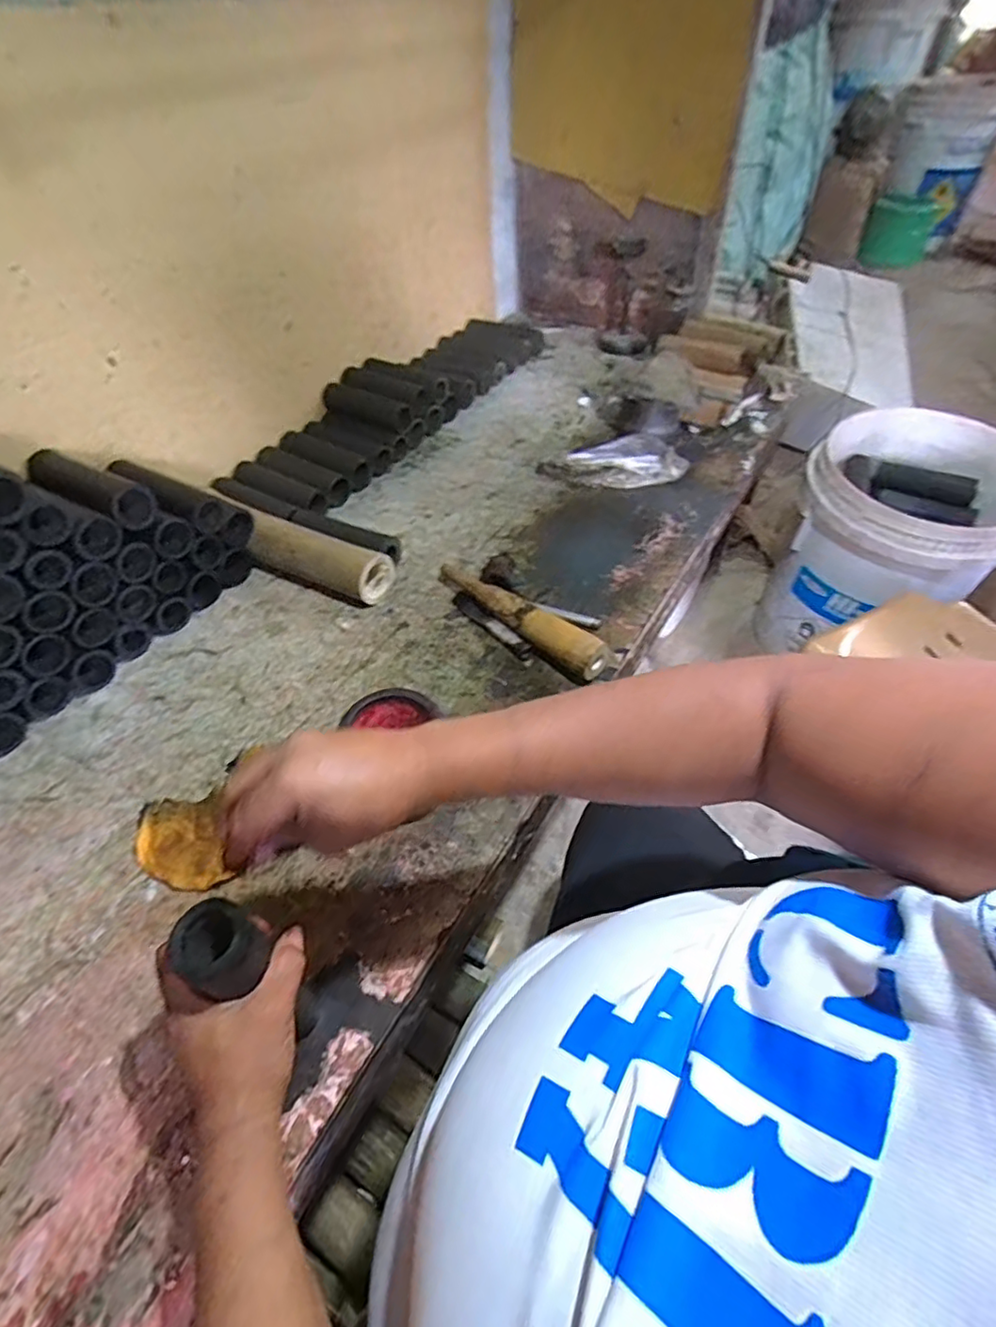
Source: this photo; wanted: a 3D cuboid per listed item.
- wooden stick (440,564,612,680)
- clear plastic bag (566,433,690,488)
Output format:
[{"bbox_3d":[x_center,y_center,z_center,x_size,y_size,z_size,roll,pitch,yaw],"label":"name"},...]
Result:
[{"bbox_3d":[0.024,-0.067,0.795,0.047,0.051,0.288,-36,54,-25],"label":"wooden stick"},{"bbox_3d":[0.223,-0.354,1.059,0.195,0.036,0.106,-7,47,-1],"label":"clear plastic bag"}]

